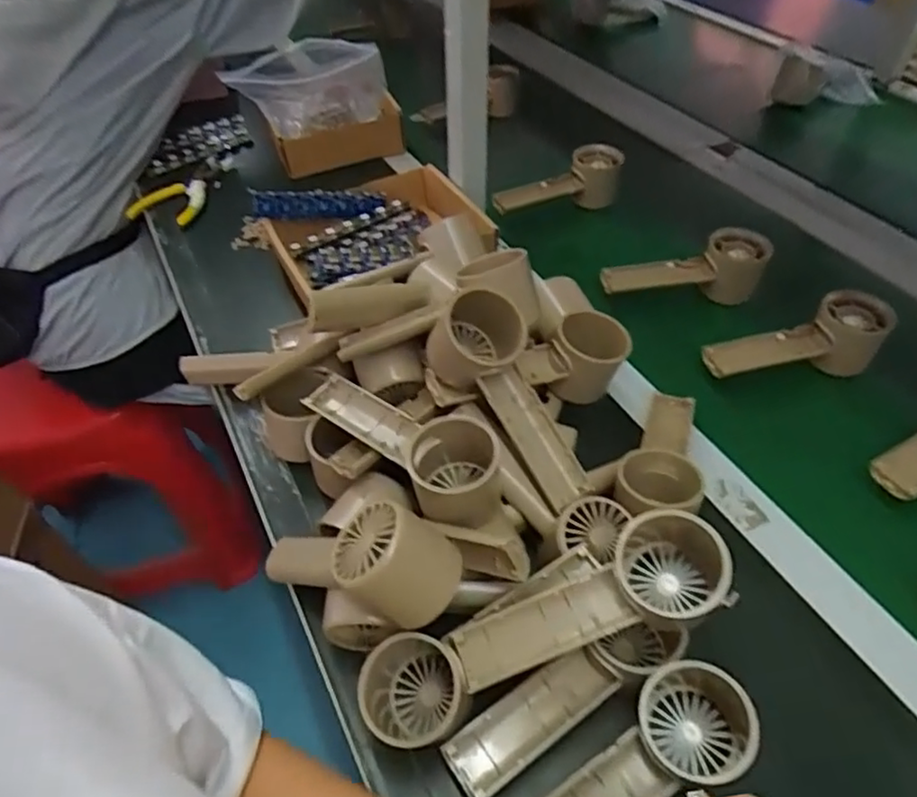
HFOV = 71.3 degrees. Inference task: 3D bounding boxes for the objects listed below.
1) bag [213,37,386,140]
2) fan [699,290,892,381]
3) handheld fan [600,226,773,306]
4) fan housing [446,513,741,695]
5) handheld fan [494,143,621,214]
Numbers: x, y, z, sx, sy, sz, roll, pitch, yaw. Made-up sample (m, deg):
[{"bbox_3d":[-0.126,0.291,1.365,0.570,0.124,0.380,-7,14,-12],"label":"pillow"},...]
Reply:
[{"bbox_3d":[-0.180,-0.376,0.788,0.178,0.126,0.114,-16,50,-10],"label":"bag"},{"bbox_3d":[0.294,-0.039,0.561,0.159,0.061,0.067,-17,50,-11],"label":"fan"},{"bbox_3d":[0.223,-0.127,0.643,0.159,0.056,0.052,-3,49,2],"label":"handheld fan"},{"bbox_3d":[0.075,0.117,0.370,0.163,0.059,0.068,-25,50,1],"label":"fan housing"},{"bbox_3d":[0.114,-0.242,0.762,0.160,0.076,0.048,-16,50,-10],"label":"handheld fan"}]

